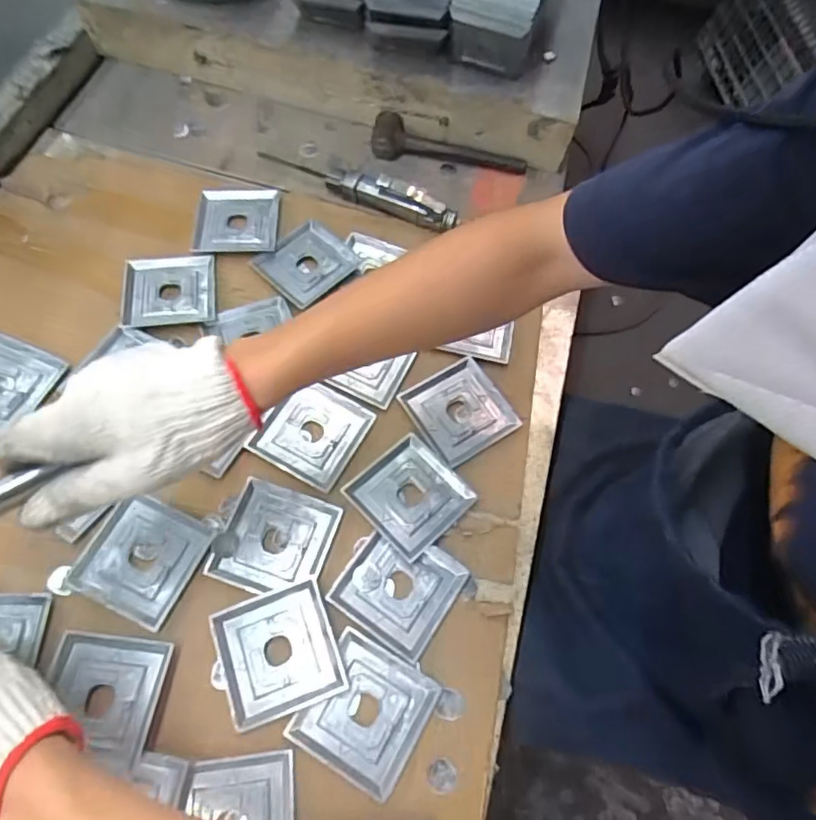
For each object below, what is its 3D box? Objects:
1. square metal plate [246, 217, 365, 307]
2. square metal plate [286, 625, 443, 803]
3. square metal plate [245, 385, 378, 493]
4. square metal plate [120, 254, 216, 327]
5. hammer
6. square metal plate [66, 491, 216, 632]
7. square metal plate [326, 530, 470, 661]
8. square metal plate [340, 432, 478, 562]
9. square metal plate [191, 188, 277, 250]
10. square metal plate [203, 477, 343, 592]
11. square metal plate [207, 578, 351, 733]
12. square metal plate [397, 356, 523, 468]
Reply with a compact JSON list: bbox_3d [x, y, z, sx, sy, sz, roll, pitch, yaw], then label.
[{"bbox_3d":[-0.109,-0.157,0.605,0.084,0.014,0.087,41,69,13],"label":"square metal plate"},{"bbox_3d":[-0.033,0.235,0.440,0.089,0.008,0.090,30,67,8],"label":"square metal plate"},{"bbox_3d":[-0.089,0.019,0.527,0.087,0.008,0.088,30,67,8],"label":"square metal plate"},{"bbox_3d":[-0.249,-0.124,0.582,0.095,0.011,0.088,-5,66,-7],"label":"square metal plate"},{"bbox_3d":[0.050,-0.320,0.683,0.186,0.040,0.043,11,65,0],"label":"hammer"},{"bbox_3d":[-0.223,0.124,0.473,0.090,0.007,0.090,23,66,6],"label":"square metal plate"},{"bbox_3d":[-0.007,0.150,0.479,0.090,0.008,0.086,33,67,10],"label":"square metal plate"},{"bbox_3d":[0.003,0.076,0.510,0.088,0.008,0.088,43,69,14],"label":"square metal plate"},{"bbox_3d":[-0.191,-0.214,0.625,0.087,0.013,0.097,0,66,-5],"label":"square metal plate"},{"bbox_3d":[-0.114,0.112,0.486,0.092,0.005,0.088,19,66,3],"label":"square metal plate"},{"bbox_3d":[-0.104,0.193,0.449,0.089,0.009,0.089,-17,69,-12],"label":"square metal plate"},{"bbox_3d":[0.052,-0.001,0.550,0.089,0.008,0.090,-32,72,-17],"label":"square metal plate"}]

